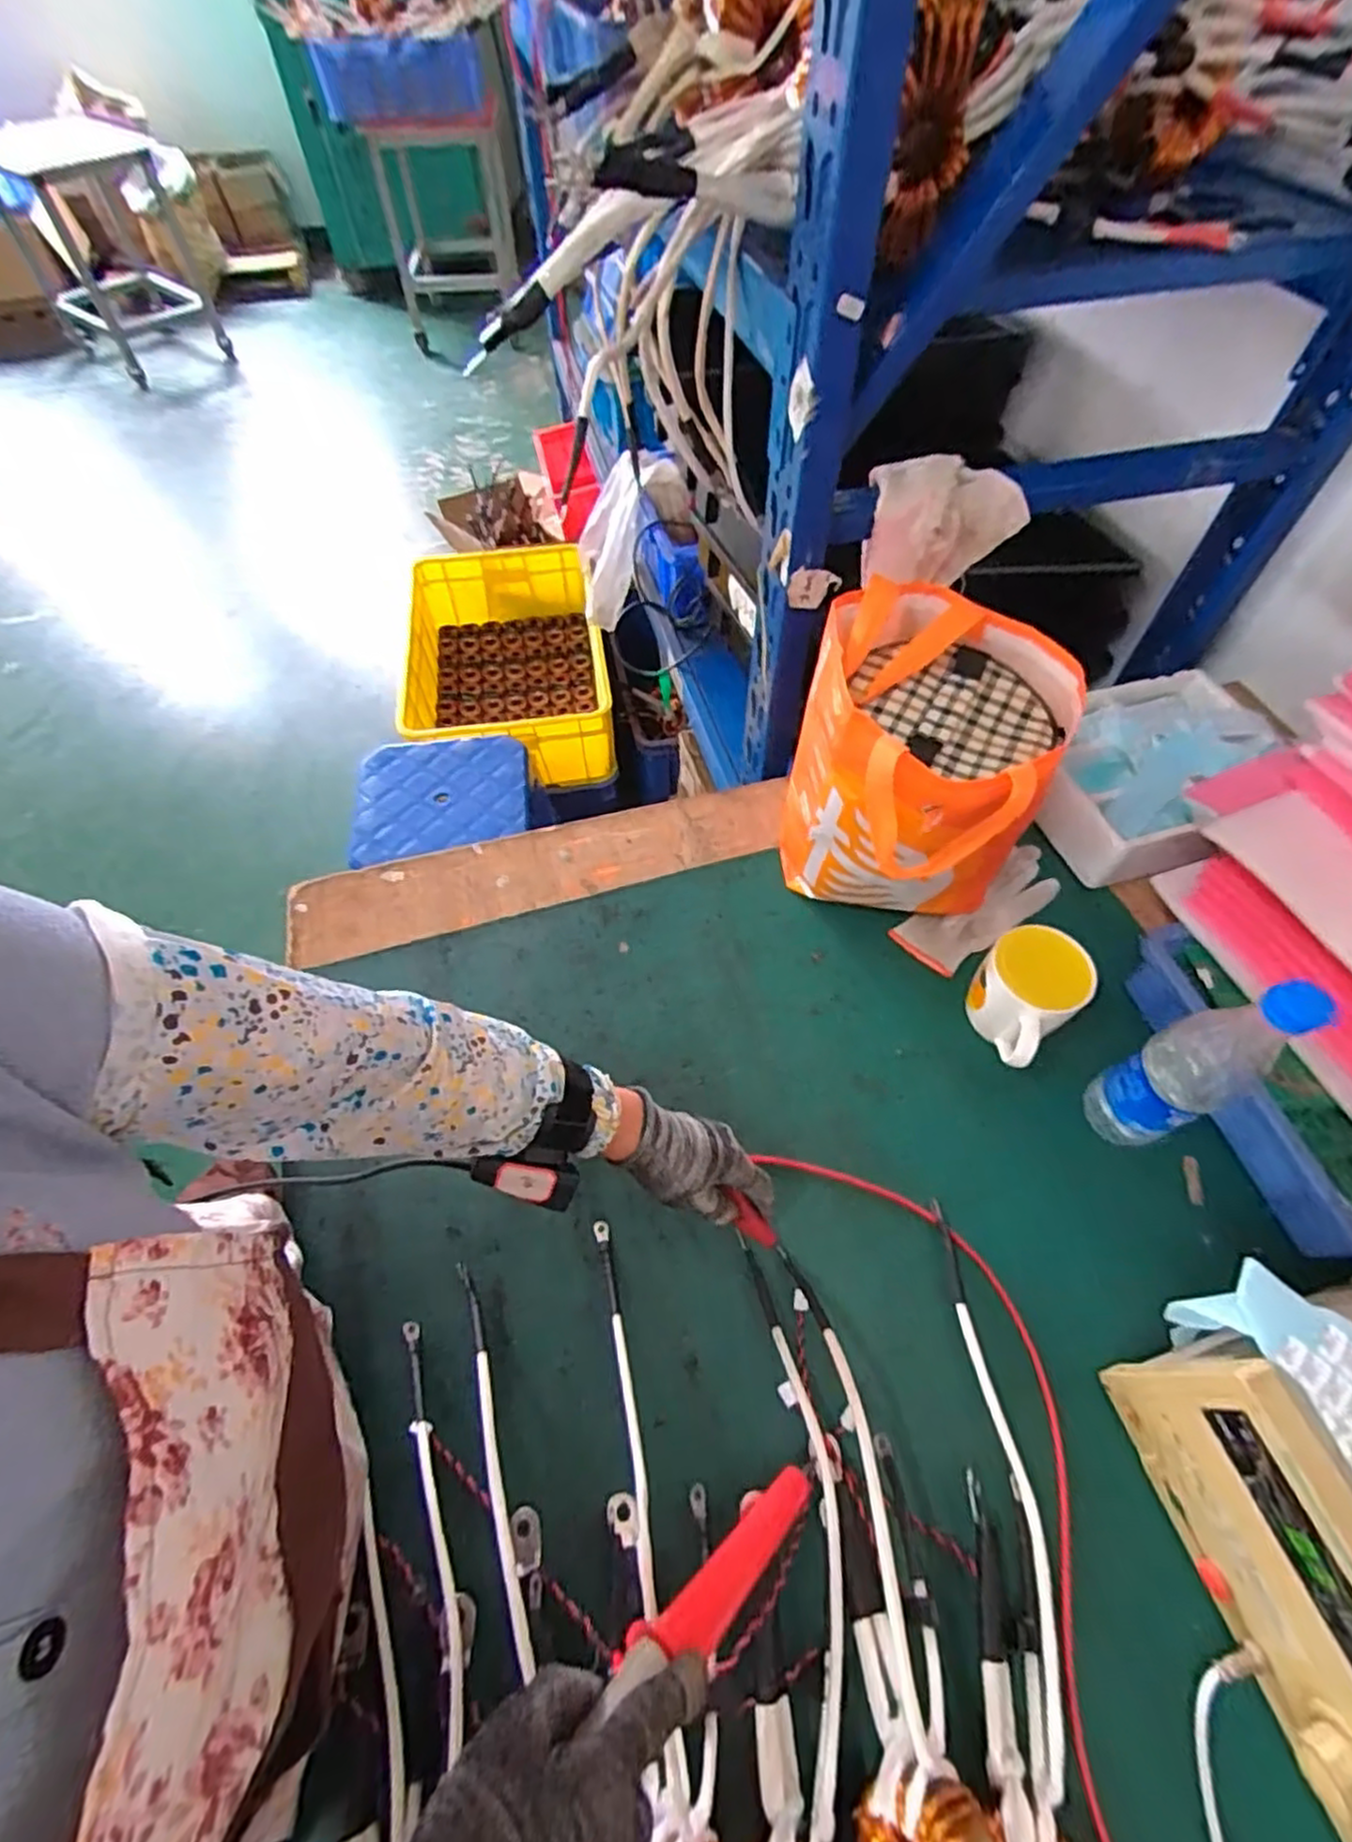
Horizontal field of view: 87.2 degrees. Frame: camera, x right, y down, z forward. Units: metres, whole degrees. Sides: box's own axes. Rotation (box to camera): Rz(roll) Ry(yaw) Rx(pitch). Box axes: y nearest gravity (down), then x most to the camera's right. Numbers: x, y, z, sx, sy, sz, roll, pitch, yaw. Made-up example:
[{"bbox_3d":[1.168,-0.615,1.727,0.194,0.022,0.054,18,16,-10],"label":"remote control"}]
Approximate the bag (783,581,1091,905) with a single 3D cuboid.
[{"bbox_3d":[0.215,-0.139,0.685,0.239,0.239,0.207,36,65,20],"label":"bag"}]

